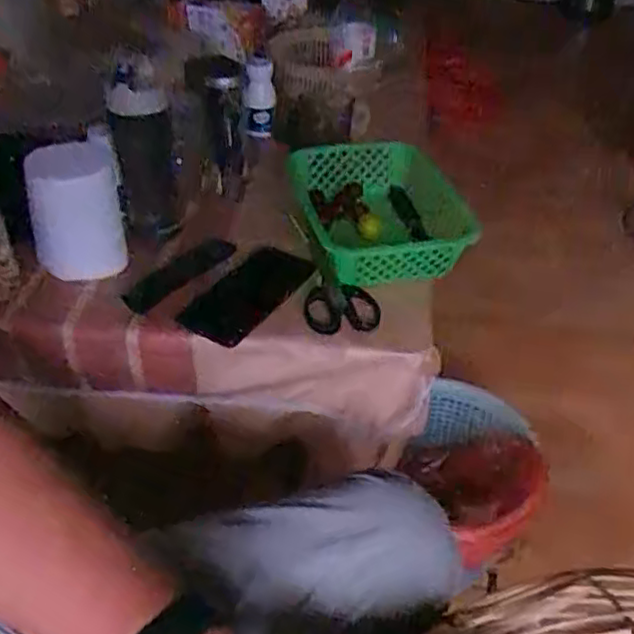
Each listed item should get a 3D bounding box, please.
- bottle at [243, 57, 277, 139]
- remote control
[{"bbox_3d":[-0.086,-0.334,1.028,0.043,0.051,0.140,2,81,1],"label":"bottle"},{"bbox_3d":[-0.162,-0.052,0.797,0.139,0.017,0.037,-33,48,-10],"label":"remote control"}]

